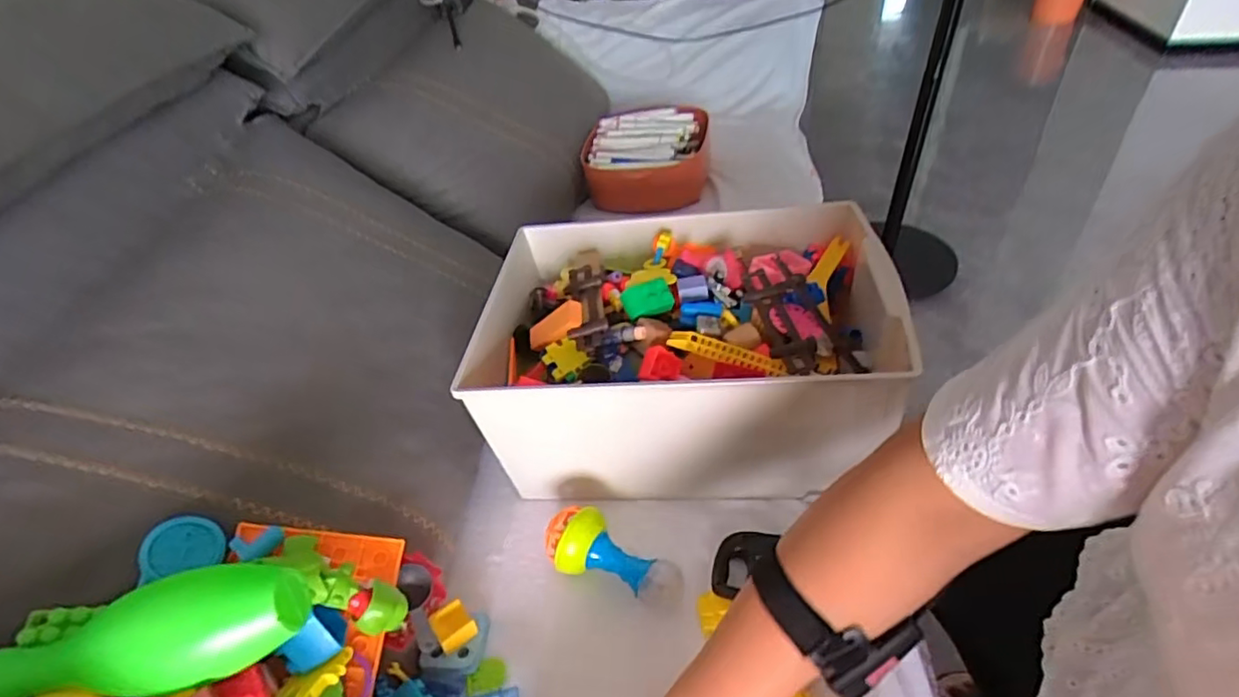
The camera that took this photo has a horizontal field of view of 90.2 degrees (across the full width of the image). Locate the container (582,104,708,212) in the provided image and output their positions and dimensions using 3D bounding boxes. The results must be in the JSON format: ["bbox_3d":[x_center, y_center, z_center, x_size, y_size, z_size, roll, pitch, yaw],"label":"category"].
[{"bbox_3d":[0.053,-0.355,1.153,0.219,0.115,0.241,0,41,7],"label":"container"}]

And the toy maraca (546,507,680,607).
[{"bbox_3d":[-0.009,0.192,0.566,0.135,0.050,0.061,14,45,21],"label":"toy maraca"}]

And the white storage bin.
[{"bbox_3d":[0.062,-0.003,0.675,0.428,0.164,0.291,-1,41,6],"label":"white storage bin"}]

